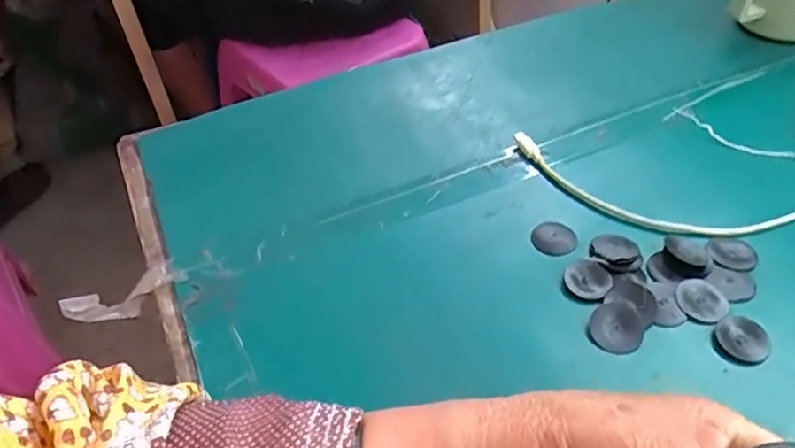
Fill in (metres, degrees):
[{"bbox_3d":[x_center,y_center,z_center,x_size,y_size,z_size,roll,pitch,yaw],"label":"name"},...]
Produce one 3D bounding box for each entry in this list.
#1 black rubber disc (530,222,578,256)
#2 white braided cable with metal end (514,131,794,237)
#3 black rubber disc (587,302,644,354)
[{"bbox_3d":[0.099,0.008,0.381,0.028,0.004,0.025,-4,45,-2],"label":"black rubber disc"},{"bbox_3d":[0.200,-0.025,0.410,0.237,0.006,0.093,5,46,7],"label":"white braided cable with metal end"},{"bbox_3d":[0.121,0.055,0.333,0.028,0.006,0.031,16,48,17],"label":"black rubber disc"}]

